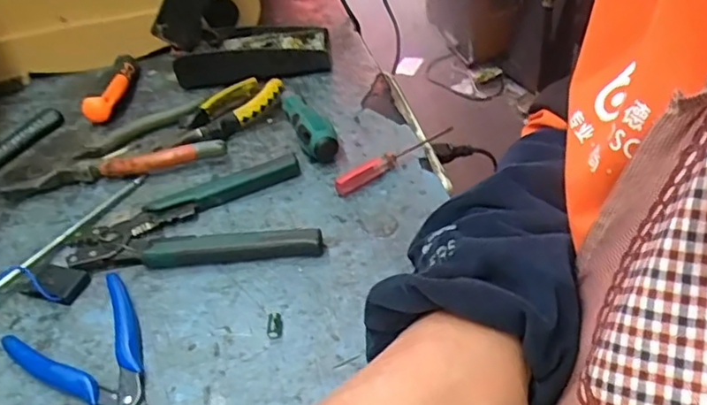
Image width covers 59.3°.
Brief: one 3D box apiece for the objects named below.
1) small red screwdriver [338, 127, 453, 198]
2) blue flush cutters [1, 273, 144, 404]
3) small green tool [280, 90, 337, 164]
[{"bbox_3d":[0.037,-0.039,0.510,0.123,0.018,0.011,-31,45,-26],"label":"small red screwdriver"},{"bbox_3d":[-0.155,0.095,0.383,0.117,0.014,0.078,29,52,36],"label":"blue flush cutters"},{"bbox_3d":[-0.041,-0.073,0.554,0.030,0.030,0.111,-16,40,-9],"label":"small green tool"}]

